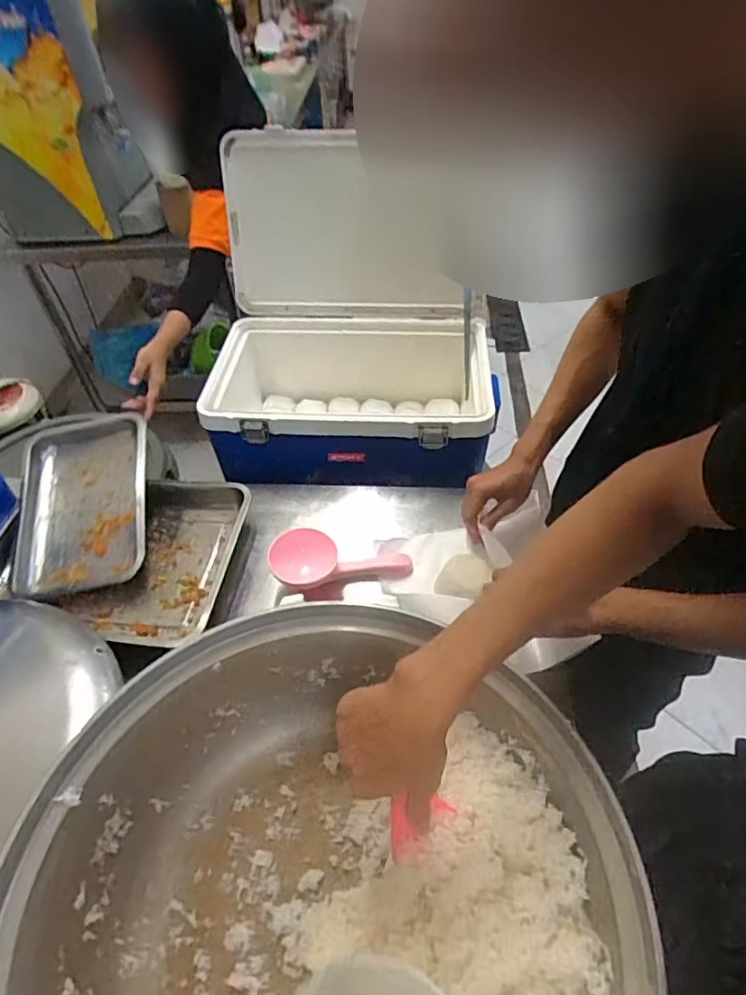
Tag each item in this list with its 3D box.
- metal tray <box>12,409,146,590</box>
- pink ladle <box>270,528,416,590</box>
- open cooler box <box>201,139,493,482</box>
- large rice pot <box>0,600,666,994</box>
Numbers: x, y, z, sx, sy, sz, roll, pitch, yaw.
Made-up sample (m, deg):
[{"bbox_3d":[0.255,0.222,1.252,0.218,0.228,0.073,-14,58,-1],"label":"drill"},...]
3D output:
[{"bbox_3d":[-0.475,0.004,0.923,0.200,0.024,0.306,-10,67,-2],"label":"metal tray"},{"bbox_3d":[-0.052,0.091,0.861,0.205,0.052,0.087,-4,70,-7],"label":"pink ladle"},{"bbox_3d":[-0.055,-0.306,1.051,0.544,0.508,0.419,1,47,6],"label":"open cooler box"},{"bbox_3d":[-0.043,0.349,0.480,0.454,0.193,0.467,-2,47,2],"label":"large rice pot"}]

